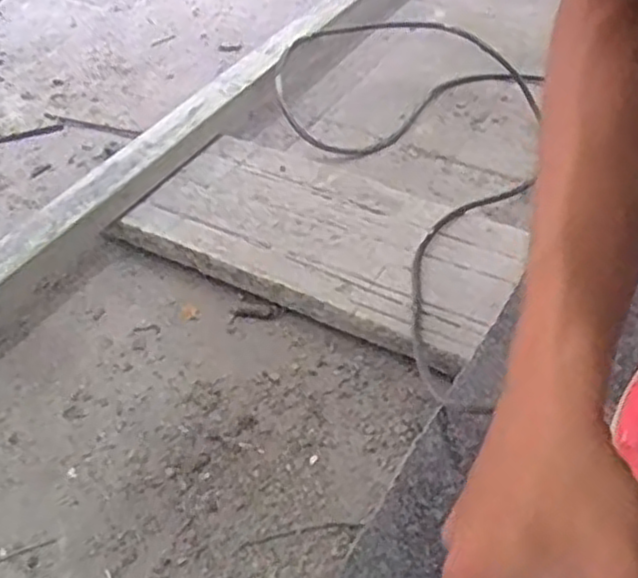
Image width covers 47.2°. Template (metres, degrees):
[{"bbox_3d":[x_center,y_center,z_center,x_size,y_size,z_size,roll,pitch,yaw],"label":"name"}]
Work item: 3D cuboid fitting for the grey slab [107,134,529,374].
[{"bbox_3d":[0.011,-0.048,0.617,0.309,0.035,0.181,23,49,25],"label":"grey slab"}]

